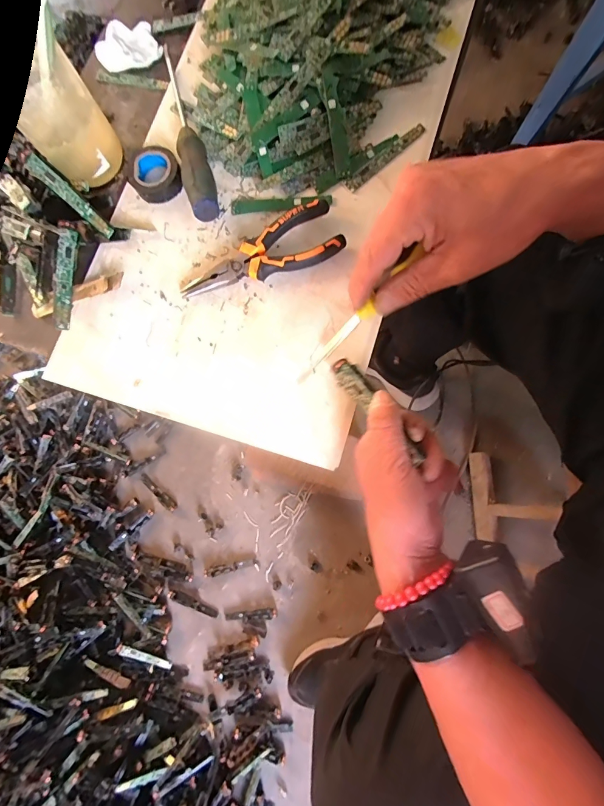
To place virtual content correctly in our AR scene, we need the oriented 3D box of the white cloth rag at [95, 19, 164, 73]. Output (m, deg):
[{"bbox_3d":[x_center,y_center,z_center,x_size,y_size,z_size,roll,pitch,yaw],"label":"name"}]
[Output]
[{"bbox_3d":[-0.203,-0.416,0.424,0.071,0.020,0.054,-20,77,1],"label":"white cloth rag"}]

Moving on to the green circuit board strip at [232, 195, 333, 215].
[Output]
[{"bbox_3d":[-0.021,-0.200,0.367,0.100,0.007,0.016,-3,78,5],"label":"green circuit board strip"}]

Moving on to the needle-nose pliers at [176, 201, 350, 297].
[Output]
[{"bbox_3d":[-0.040,-0.142,0.343,0.152,0.023,0.055,-17,77,2],"label":"needle-nose pliers"}]

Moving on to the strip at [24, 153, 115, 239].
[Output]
[{"bbox_3d":[-0.226,-0.202,0.360,0.099,0.010,0.015,42,81,-6],"label":"strip"}]

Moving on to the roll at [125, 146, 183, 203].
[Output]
[{"bbox_3d":[-0.151,-0.234,0.375,0.051,0.020,0.053,-1,78,5],"label":"roll"}]

